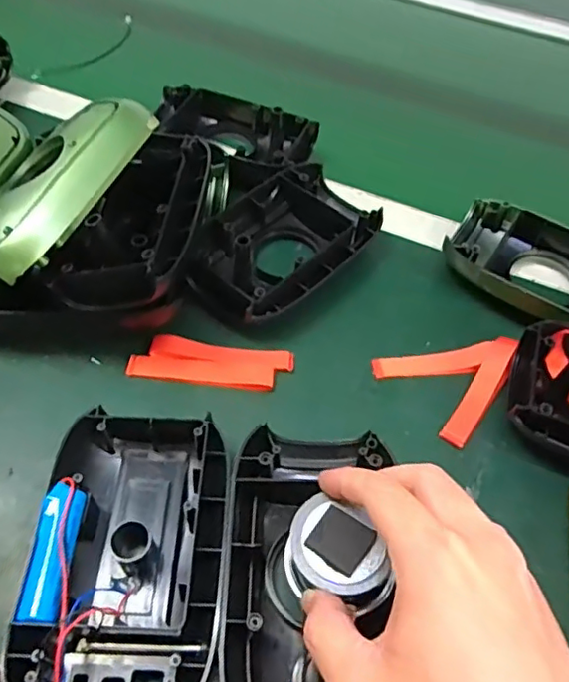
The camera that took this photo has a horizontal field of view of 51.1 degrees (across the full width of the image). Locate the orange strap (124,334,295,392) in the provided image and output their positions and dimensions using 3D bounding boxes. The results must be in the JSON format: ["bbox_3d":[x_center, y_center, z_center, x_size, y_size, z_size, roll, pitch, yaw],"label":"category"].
[{"bbox_3d":[-0.051,0.015,0.415,0.110,0.004,0.036,7,53,0],"label":"orange strap"}]

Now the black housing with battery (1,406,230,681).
[{"bbox_3d":[-0.080,0.118,0.311,0.095,0.037,0.160,3,53,-2],"label":"black housing with battery"}]

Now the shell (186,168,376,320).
[{"bbox_3d":[-0.003,-0.075,0.465,0.101,0.037,0.159,38,59,21],"label":"shell"}]

